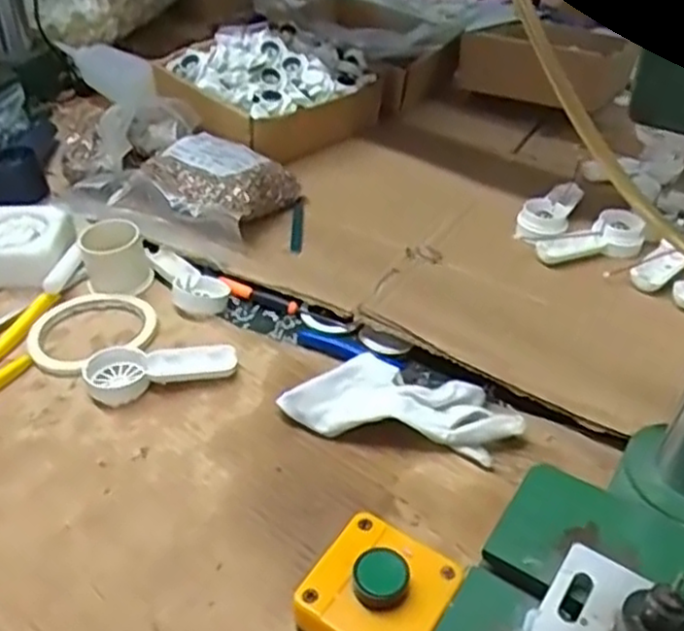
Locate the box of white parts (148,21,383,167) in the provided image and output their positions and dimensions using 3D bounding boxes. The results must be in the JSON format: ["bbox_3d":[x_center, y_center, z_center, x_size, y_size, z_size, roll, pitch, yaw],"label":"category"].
[{"bbox_3d":[-0.086,-0.262,0.852,0.230,0.101,0.179,-31,49,-32],"label":"box of white parts"}]

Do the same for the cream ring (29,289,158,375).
[{"bbox_3d":[-0.205,0.010,0.593,0.101,0.016,0.097,0,40,0],"label":"cream ring"}]

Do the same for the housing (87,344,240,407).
[{"bbox_3d":[-0.138,0.039,0.559,0.110,0.018,0.040,-11,42,-14],"label":"housing"}]

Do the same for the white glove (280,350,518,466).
[{"bbox_3d":[0.043,0.062,0.519,0.164,0.034,0.056,7,41,8],"label":"white glove"}]

